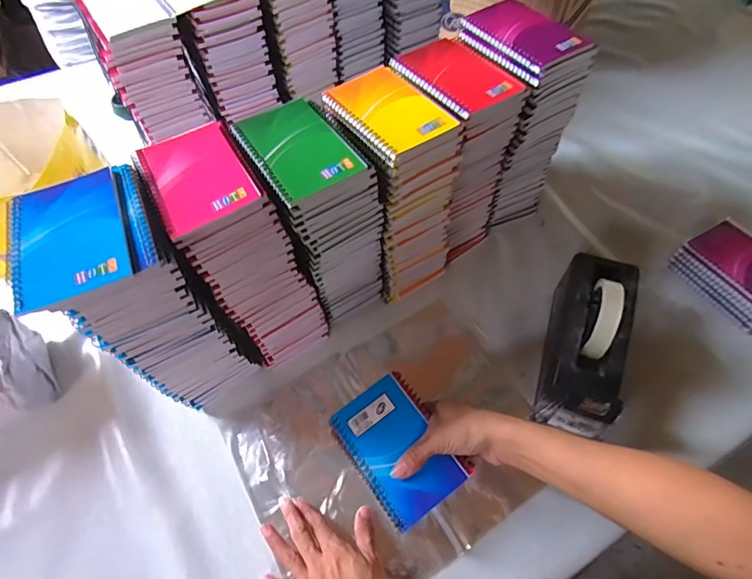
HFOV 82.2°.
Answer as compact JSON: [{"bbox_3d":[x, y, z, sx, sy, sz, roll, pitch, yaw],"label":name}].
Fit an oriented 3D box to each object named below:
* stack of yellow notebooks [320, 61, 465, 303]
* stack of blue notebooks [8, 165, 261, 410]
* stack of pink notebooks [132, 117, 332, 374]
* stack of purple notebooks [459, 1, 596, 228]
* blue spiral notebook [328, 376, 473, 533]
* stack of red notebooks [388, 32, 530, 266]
[{"bbox_3d":[0.020,-0.118,0.536,0.094,0.242,0.134,-32,62,-17],"label":"stack of yellow notebooks"},{"bbox_3d":[-0.228,0.023,0.458,0.109,0.267,0.127,-23,60,-12],"label":"stack of blue notebooks"},{"bbox_3d":[-0.149,-0.032,0.499,0.101,0.267,0.131,-29,61,-15],"label":"stack of pink notebooks"},{"bbox_3d":[0.177,-0.220,0.585,0.103,0.260,0.126,-26,61,-14],"label":"stack of purple notebooks"},{"bbox_3d":[0.020,0.162,0.441,0.084,0.008,0.130,-34,69,-11],"label":"blue spiral notebook"},{"bbox_3d":[0.092,-0.170,0.569,0.102,0.245,0.132,-34,63,-18],"label":"stack of red notebooks"}]

